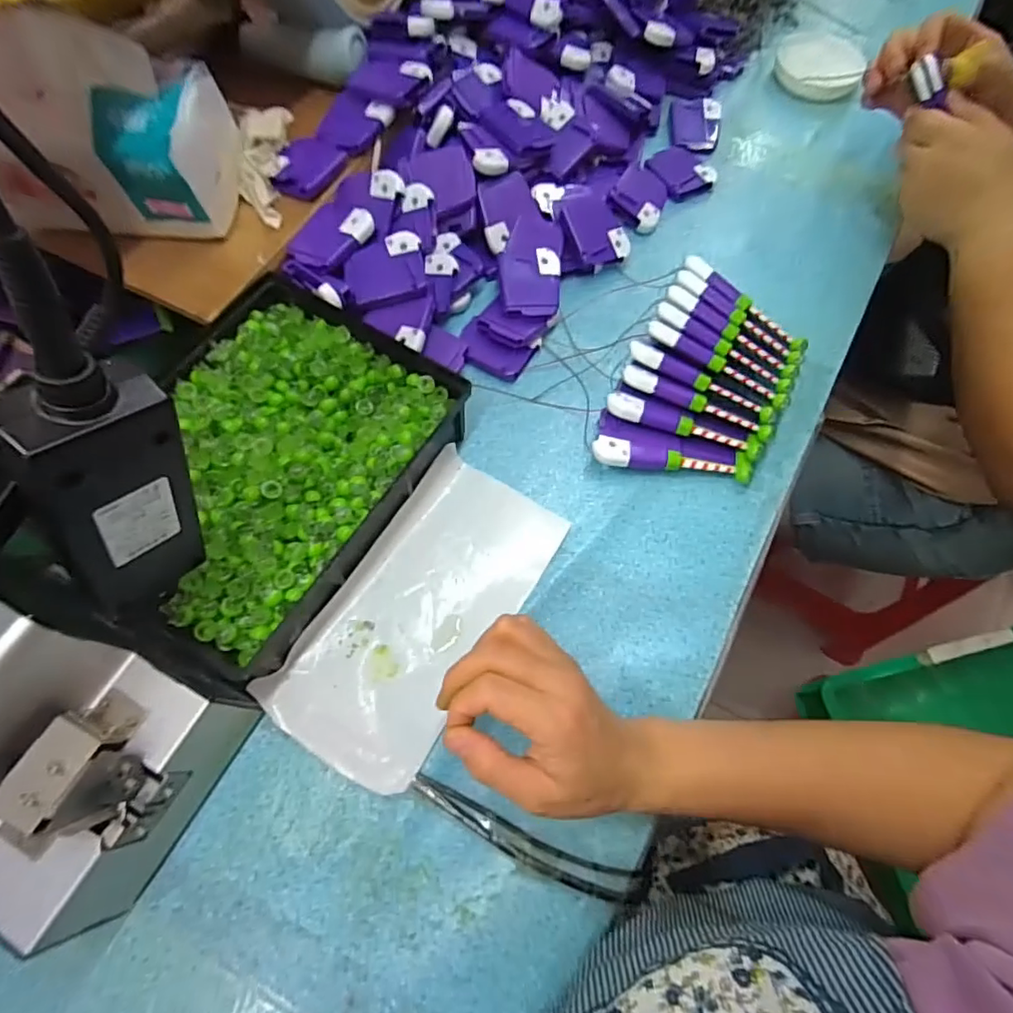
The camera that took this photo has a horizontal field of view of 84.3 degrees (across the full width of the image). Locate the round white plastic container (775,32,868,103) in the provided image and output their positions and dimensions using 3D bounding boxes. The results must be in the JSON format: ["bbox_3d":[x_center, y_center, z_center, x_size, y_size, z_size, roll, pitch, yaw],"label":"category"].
[{"bbox_3d":[0.347,-0.491,0.620,0.091,0.019,0.099,1,68,-2],"label":"round white plastic container"}]

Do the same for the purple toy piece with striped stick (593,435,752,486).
[{"bbox_3d":[0.125,-0.034,0.425,0.119,0.023,0.023,7,68,1],"label":"purple toy piece with striped stick"}]

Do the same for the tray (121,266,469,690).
[{"bbox_3d":[-0.160,-0.025,0.393,0.173,0.053,0.246,31,70,10],"label":"tray"}]

